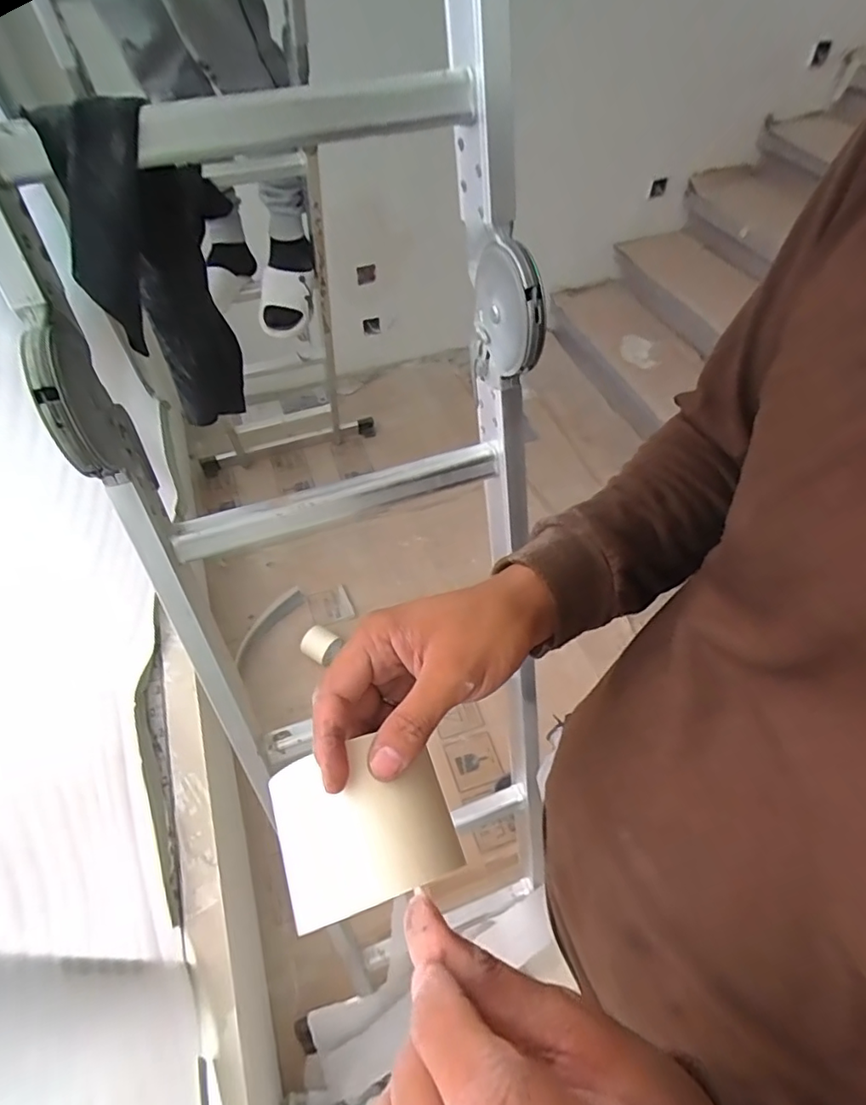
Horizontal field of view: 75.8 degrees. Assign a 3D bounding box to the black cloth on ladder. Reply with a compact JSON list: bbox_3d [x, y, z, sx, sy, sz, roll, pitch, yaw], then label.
[{"bbox_3d":[-0.186,-0.185,0.410,0.094,0.228,0.076,-19,55,-13],"label":"black cloth on ladder"}]

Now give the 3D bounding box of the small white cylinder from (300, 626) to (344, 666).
[{"bbox_3d":[-0.285,0.237,1.408,0.087,0.059,0.087,28,58,20],"label":"small white cylinder"}]

